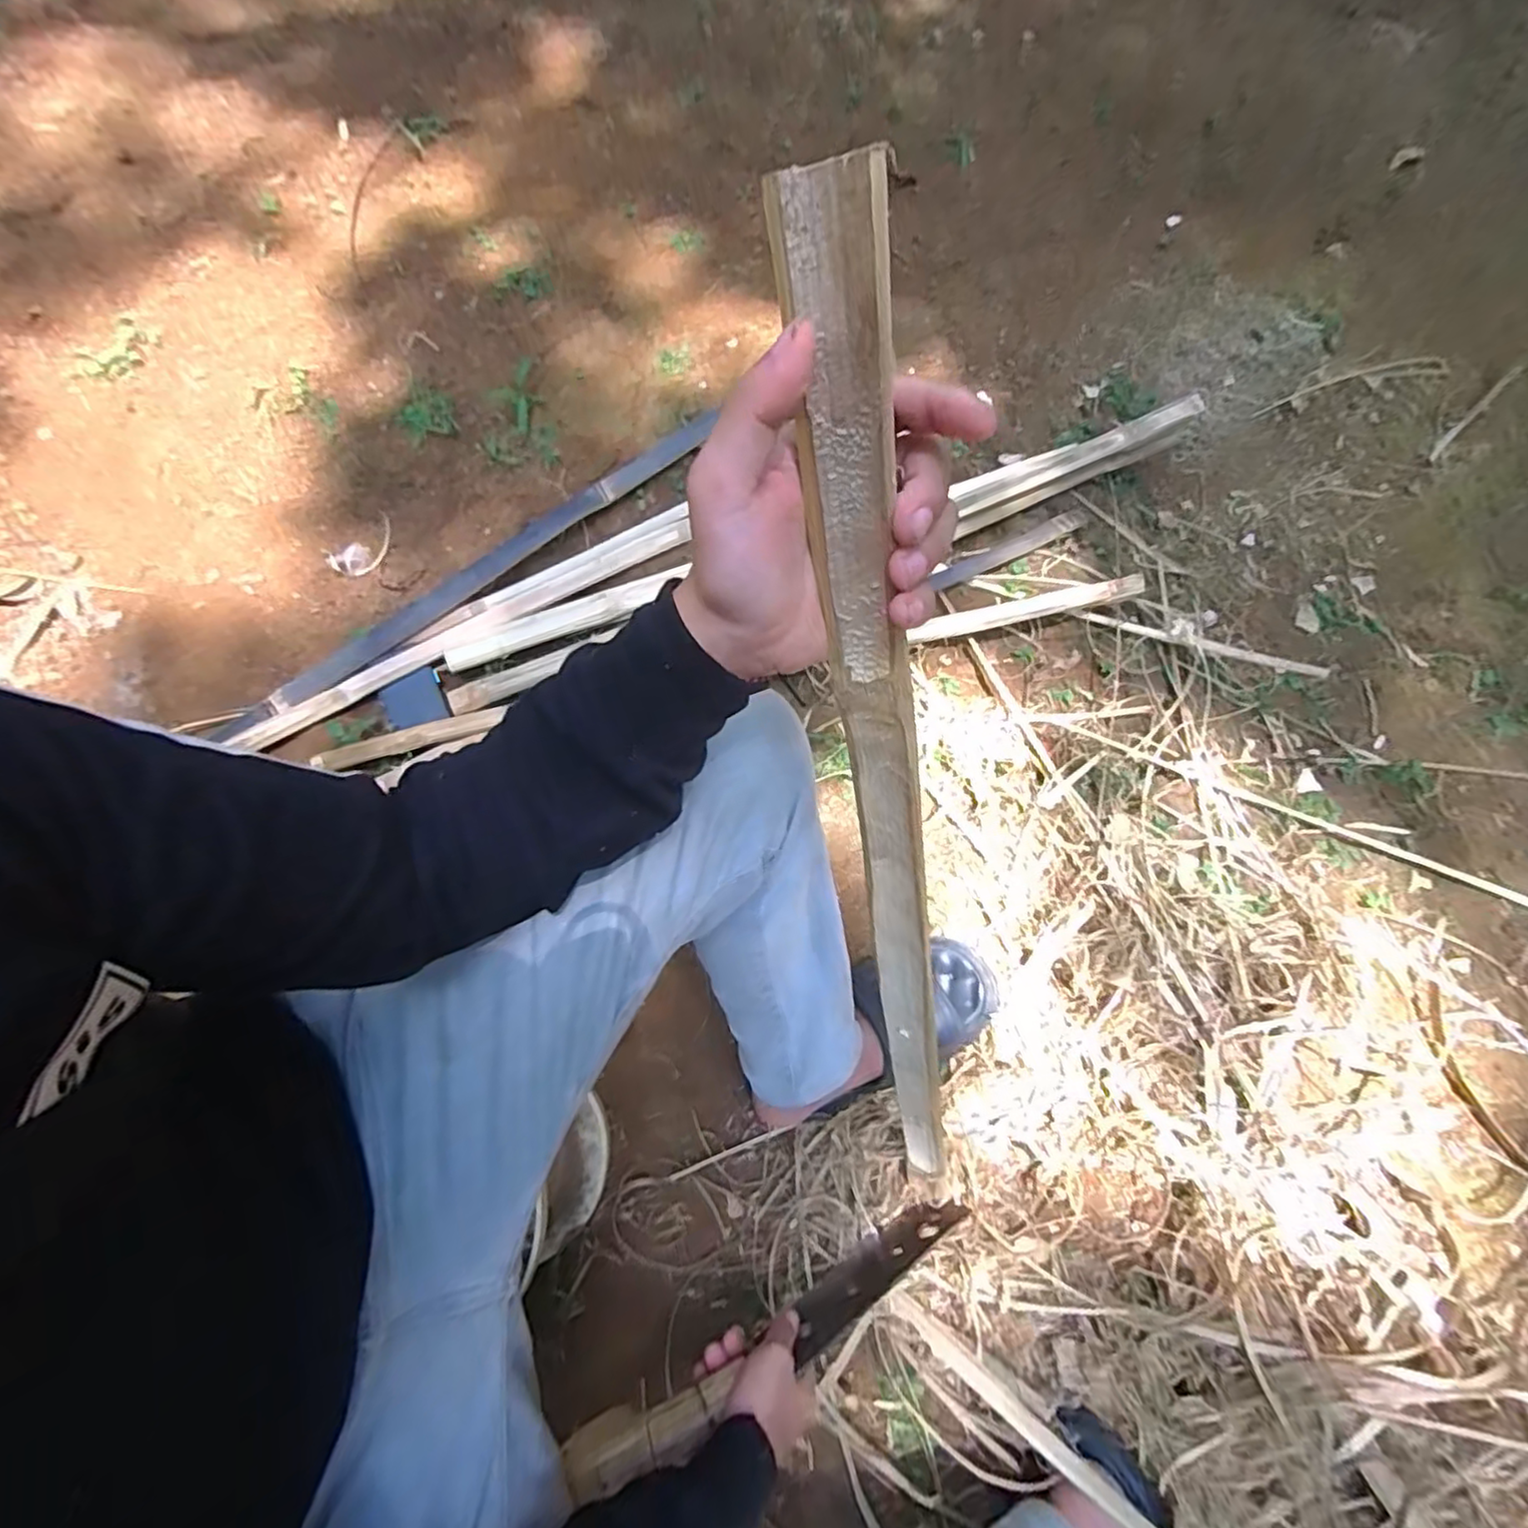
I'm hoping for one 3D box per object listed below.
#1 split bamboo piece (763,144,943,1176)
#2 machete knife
[{"bbox_3d":[0.078,0.090,0.393,0.025,0.667,0.031,-17,38,-4],"label":"split bamboo piece"},{"bbox_3d":[0.023,0.466,0.555,0.368,0.074,0.022,-13,71,-28],"label":"machete knife"}]

